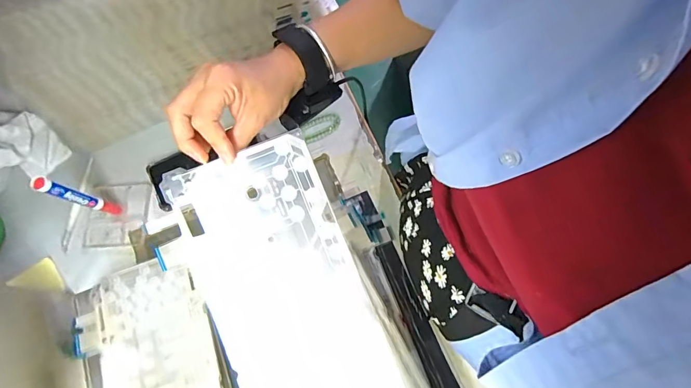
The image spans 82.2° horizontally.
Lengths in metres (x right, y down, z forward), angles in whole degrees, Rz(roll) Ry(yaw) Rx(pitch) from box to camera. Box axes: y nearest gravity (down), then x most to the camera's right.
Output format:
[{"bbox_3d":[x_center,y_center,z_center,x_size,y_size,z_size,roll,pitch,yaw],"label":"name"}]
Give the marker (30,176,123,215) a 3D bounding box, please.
[{"bbox_3d":[-0.330,0.007,0.498,0.017,0.142,0.023,22,73,10],"label":"marker"}]

